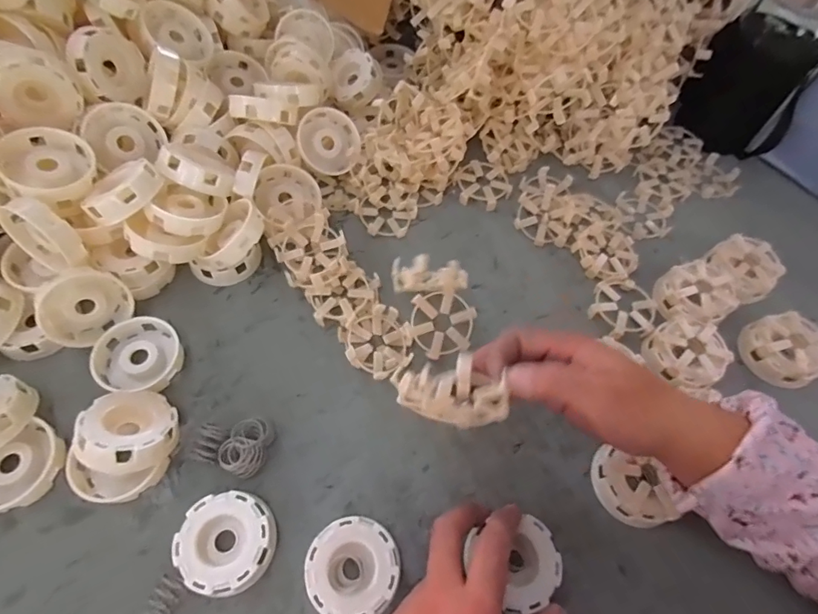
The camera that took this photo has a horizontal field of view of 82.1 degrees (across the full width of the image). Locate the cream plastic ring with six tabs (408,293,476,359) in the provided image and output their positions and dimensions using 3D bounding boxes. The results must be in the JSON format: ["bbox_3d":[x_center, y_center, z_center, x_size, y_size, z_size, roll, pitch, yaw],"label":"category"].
[{"bbox_3d":[0.029,0.017,0.416,0.058,0.005,0.059,0,93,-6],"label":"cream plastic ring with six tabs"}]

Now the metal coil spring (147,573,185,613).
[{"bbox_3d":[-0.164,0.196,0.319,0.016,0.017,0.025,22,61,8],"label":"metal coil spring"}]

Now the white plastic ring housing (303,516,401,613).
[{"bbox_3d":[-0.039,0.185,0.332,0.063,0.021,0.063,2,60,-3],"label":"white plastic ring housing"}]

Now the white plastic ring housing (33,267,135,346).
[{"bbox_3d":[-0.276,-0.002,0.399,0.065,0.062,0.022,-38,49,-22],"label":"white plastic ring housing"}]

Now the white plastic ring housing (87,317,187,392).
[{"bbox_3d":[-0.231,0.041,0.400,0.070,0.019,0.063,8,60,1],"label":"white plastic ring housing"}]

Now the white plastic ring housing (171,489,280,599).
[{"bbox_3d":[-0.130,0.168,0.334,0.064,0.022,0.064,2,60,-3],"label":"white plastic ring housing"}]

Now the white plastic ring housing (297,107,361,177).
[{"bbox_3d":[-0.083,-0.175,0.490,0.066,0.022,0.066,1,88,-33],"label":"white plastic ring housing"}]

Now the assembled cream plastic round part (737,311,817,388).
[{"bbox_3d":[0.349,0.039,0.436,0.065,0.028,0.065,-18,63,-14],"label":"assembled cream plastic round part"}]

